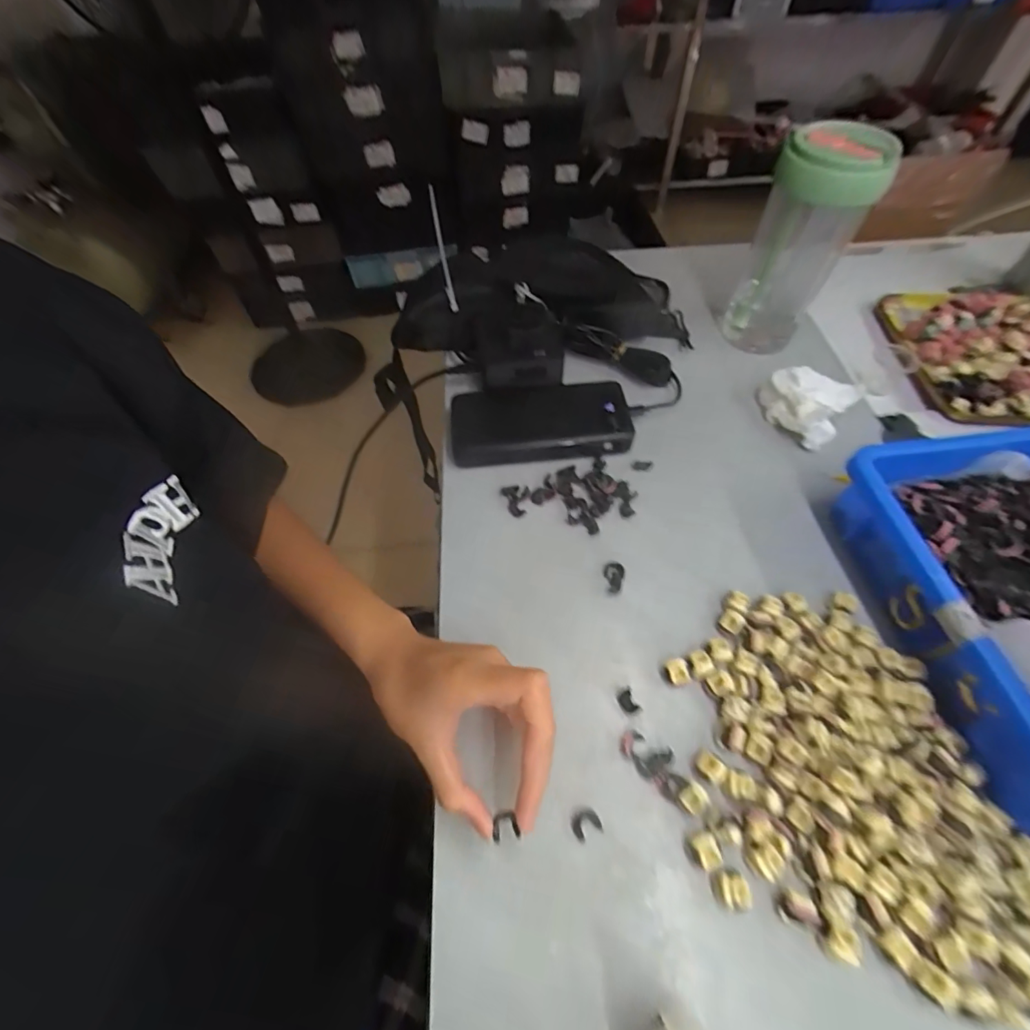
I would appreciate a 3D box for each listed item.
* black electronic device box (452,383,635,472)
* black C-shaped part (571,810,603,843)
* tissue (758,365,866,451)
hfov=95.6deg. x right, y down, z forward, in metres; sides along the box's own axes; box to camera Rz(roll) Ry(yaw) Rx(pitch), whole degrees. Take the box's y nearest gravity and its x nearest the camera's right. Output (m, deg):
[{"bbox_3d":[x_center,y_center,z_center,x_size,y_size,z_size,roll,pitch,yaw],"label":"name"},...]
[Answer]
[{"bbox_3d":[0.022,-0.083,0.420,0.154,0.030,0.077,-6,57,-3],"label":"black electronic device box"},{"bbox_3d":[0.040,0.176,0.266,0.017,0.005,0.014,-24,59,-14],"label":"black C-shaped part"},{"bbox_3d":[0.263,-0.105,0.422,0.074,0.035,0.083,33,65,21],"label":"tissue"}]

